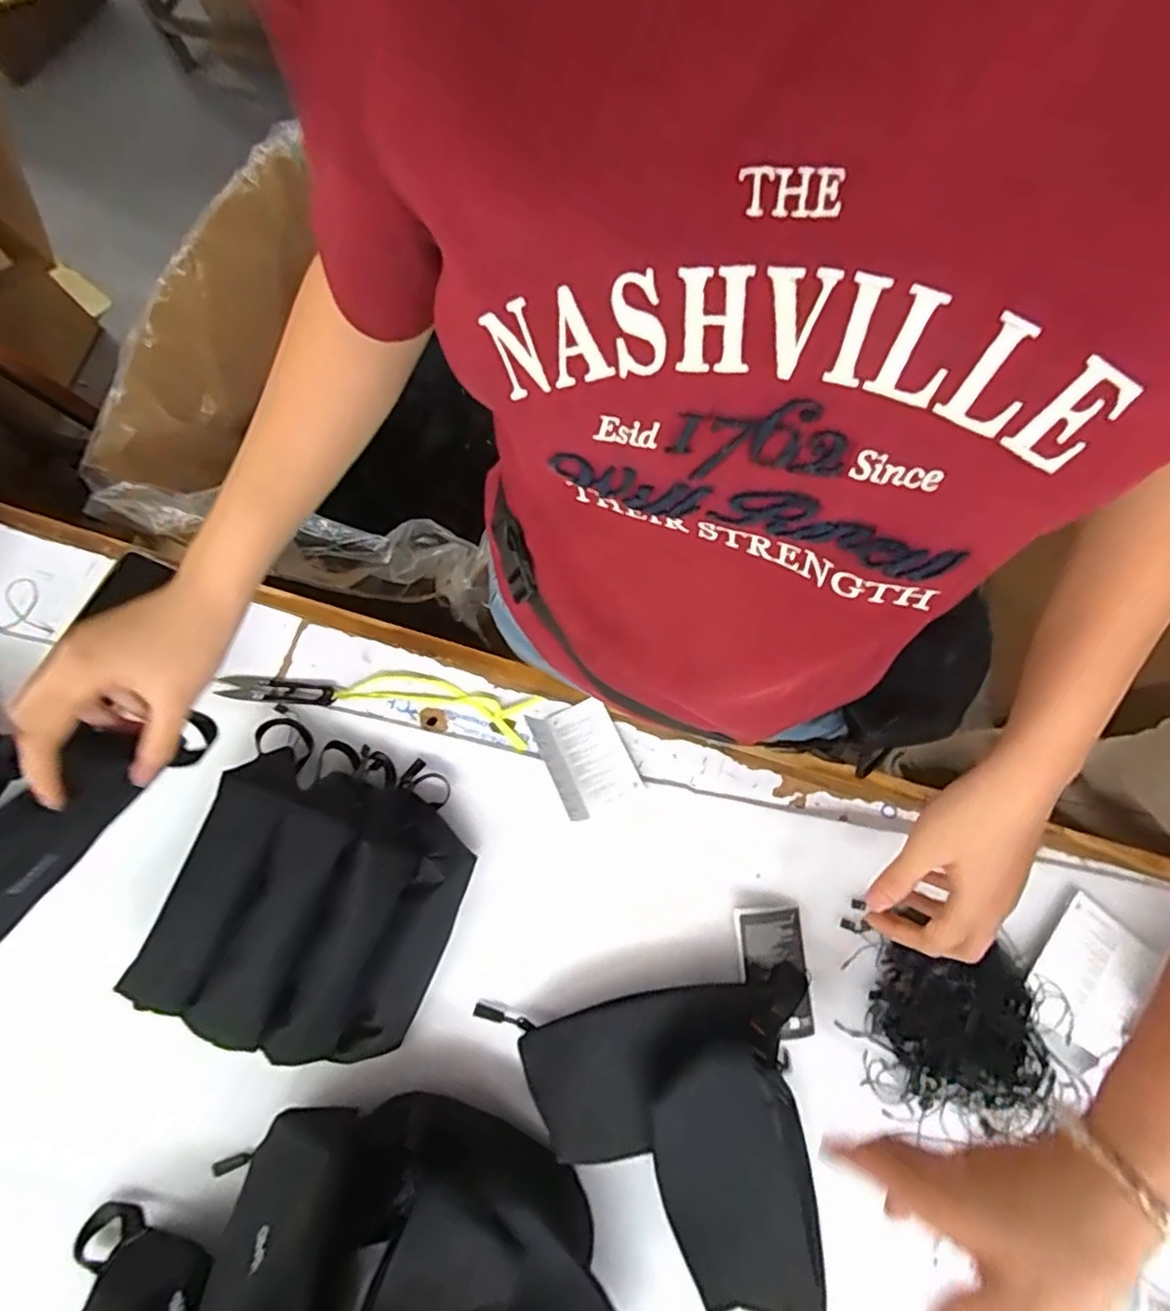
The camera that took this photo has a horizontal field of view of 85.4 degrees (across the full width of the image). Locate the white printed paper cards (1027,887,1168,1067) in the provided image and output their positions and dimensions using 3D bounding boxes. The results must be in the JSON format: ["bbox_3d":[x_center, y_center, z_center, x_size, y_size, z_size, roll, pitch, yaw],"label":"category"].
[{"bbox_3d":[0.379,0.241,0.480,0.071,0.010,0.094,38,82,5],"label":"white printed paper cards"}]

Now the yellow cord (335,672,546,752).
[{"bbox_3d":[-0.127,0.040,0.538,0.168,0.008,0.046,10,76,3],"label":"yellow cord"}]

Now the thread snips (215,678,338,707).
[{"bbox_3d":[-0.261,0.030,0.537,0.094,0.016,0.021,4,76,2],"label":"thread snips"}]

